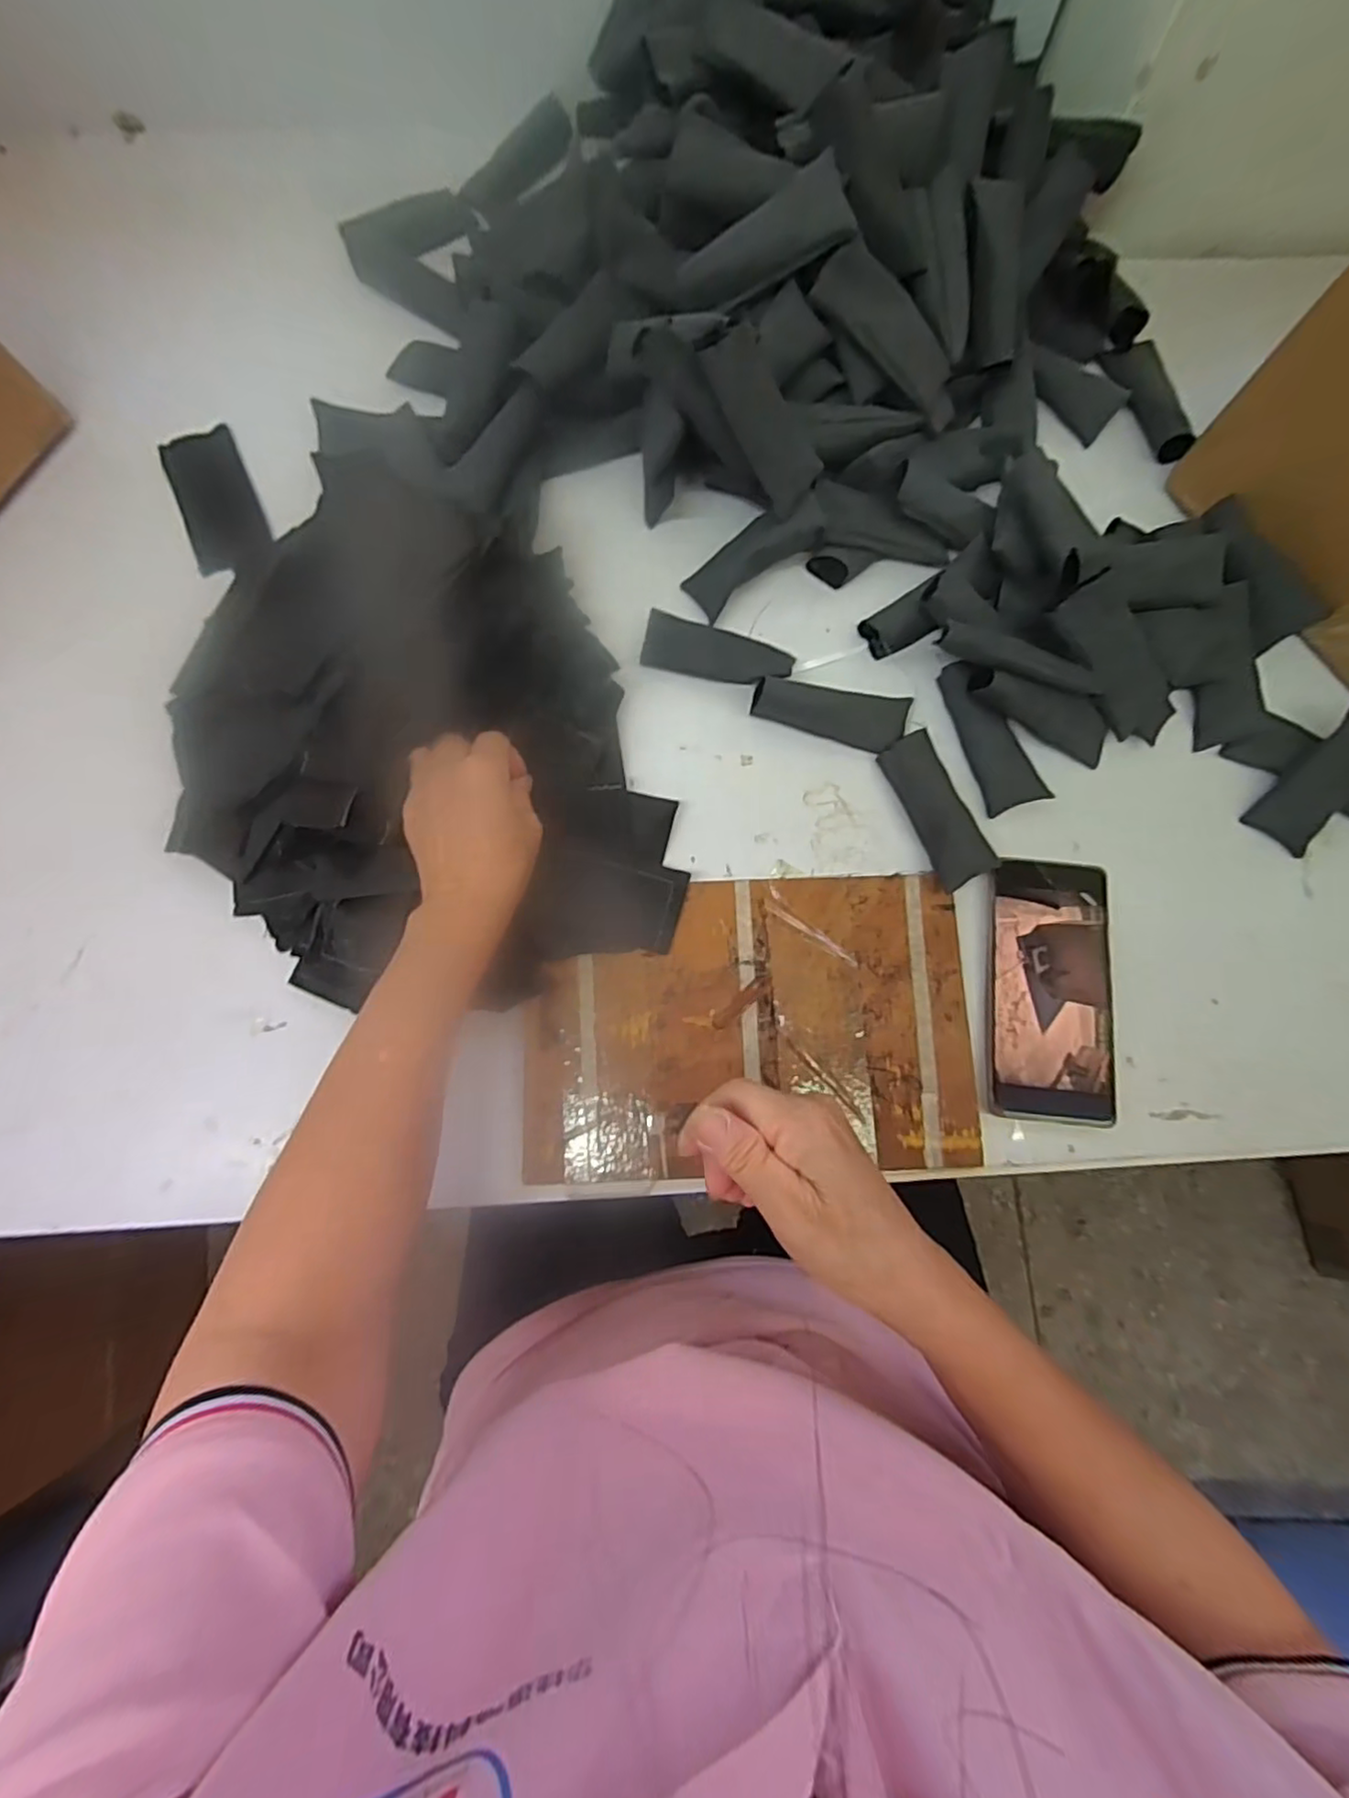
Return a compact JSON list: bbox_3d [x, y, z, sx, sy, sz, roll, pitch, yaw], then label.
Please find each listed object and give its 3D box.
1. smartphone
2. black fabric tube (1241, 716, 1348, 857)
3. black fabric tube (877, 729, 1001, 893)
[{"bbox_3d":[0.234,0.055,0.414,0.075,0.011,0.158,6,79,1],"label":"smartphone"},{"bbox_3d":[0.425,-0.080,0.433,0.040,0.013,0.099,36,107,6],"label":"black fabric tube"},{"bbox_3d":[0.170,-0.059,0.434,0.035,0.017,0.101,-22,80,-5],"label":"black fabric tube"}]

